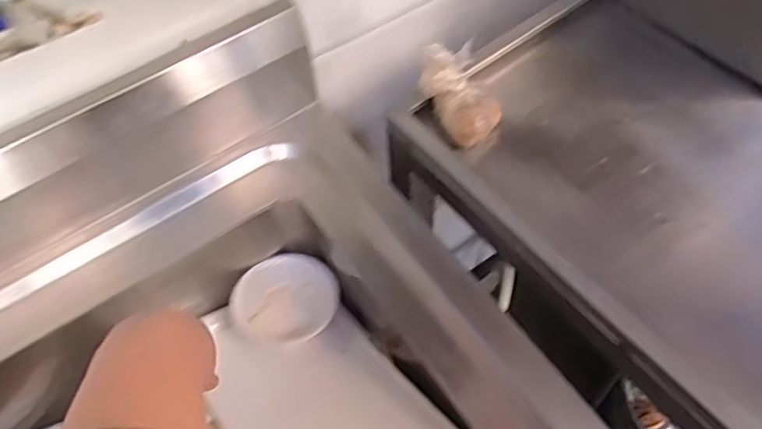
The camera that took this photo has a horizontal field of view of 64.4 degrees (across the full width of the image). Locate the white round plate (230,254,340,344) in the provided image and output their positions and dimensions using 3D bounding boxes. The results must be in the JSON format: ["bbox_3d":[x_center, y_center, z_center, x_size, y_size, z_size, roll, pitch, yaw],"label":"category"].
[{"bbox_3d":[-0.107,0.095,0.685,0.115,0.029,0.095,-4,56,1],"label":"white round plate"}]

